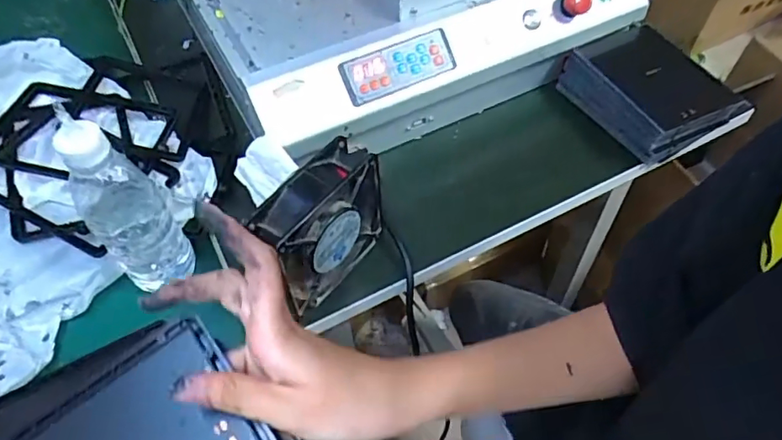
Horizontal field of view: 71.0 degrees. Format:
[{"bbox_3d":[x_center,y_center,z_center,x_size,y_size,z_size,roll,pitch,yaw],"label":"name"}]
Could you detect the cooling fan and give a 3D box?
[{"bbox_3d":[-0.059,0.006,0.470,0.044,0.114,0.119,31,60,22],"label":"cooling fan"}]

